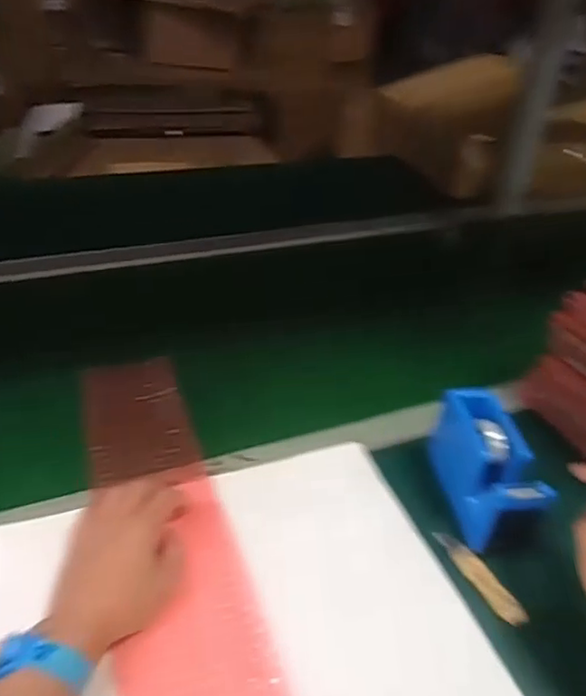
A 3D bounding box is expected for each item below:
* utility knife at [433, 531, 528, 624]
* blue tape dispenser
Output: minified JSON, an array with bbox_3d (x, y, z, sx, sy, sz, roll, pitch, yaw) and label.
[{"bbox_3d":[0.150,0.183,0.487,0.021,0.006,0.092,-15,40,-23],"label":"utility knife"},{"bbox_3d":[0.166,0.107,0.528,0.053,0.078,0.132,-1,36,-7],"label":"blue tape dispenser"}]

